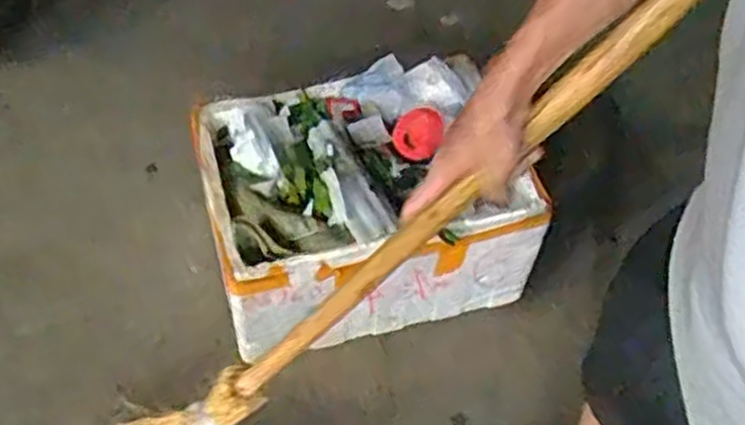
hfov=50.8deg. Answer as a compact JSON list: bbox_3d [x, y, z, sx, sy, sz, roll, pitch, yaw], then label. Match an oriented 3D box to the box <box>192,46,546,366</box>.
[{"bbox_3d":[-0.016,-0.017,1.558,0.597,0.317,0.467,-12,52,-13],"label":"box"}]

